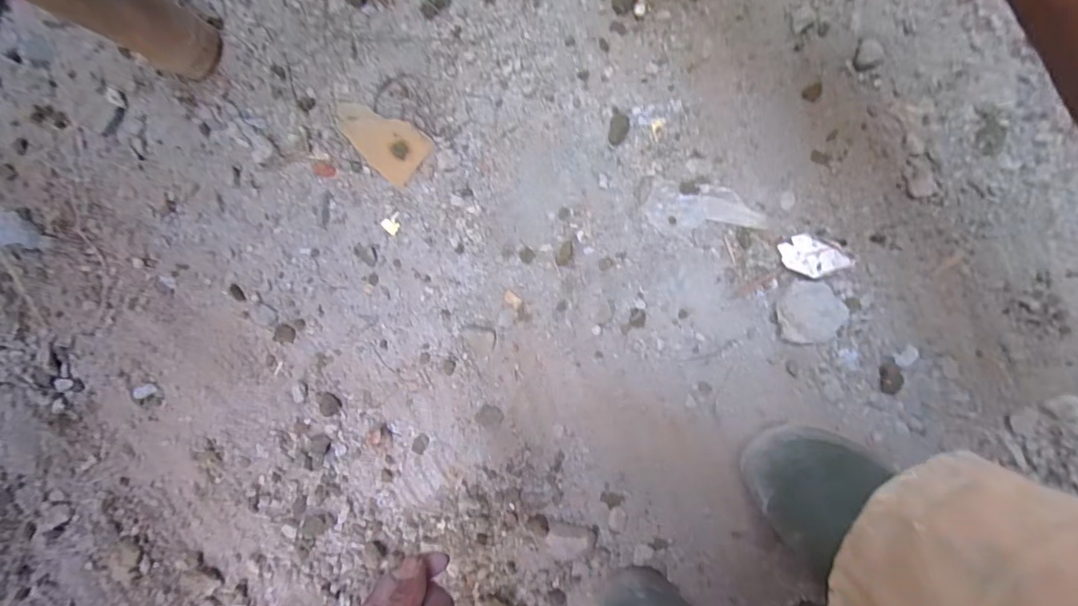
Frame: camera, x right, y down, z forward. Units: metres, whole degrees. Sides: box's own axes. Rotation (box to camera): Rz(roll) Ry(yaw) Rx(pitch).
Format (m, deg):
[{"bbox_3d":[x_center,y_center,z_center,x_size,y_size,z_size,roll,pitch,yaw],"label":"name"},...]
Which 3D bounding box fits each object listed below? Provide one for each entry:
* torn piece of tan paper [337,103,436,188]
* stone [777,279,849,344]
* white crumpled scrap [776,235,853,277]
[{"bbox_3d":[-0.162,-0.170,0.507,0.099,0.010,0.057,39,98,2],"label":"torn piece of tan paper"},{"bbox_3d":[0.243,0.010,0.444,0.055,0.014,0.055,1,95,6],"label":"stone"},{"bbox_3d":[0.247,-0.039,0.445,0.060,0.014,0.035,31,97,3],"label":"white crumpled scrap"}]

